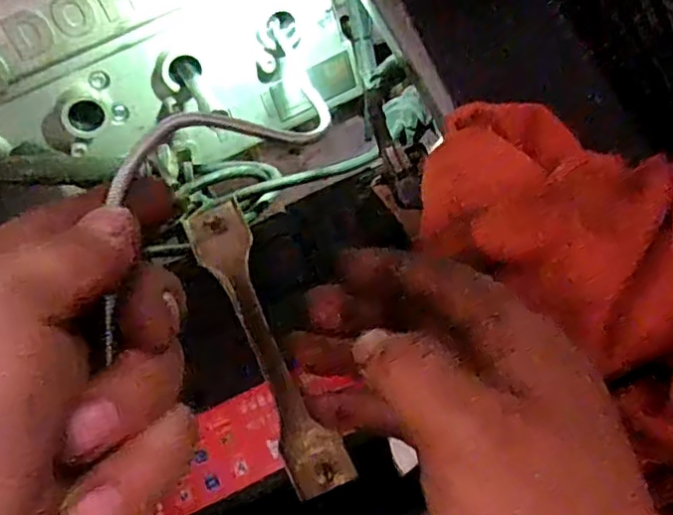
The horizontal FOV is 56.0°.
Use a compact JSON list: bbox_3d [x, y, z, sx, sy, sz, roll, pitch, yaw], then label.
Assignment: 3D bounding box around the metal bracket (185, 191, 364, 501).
[{"bbox_3d":[-0.033,0.042,0.305,0.028,0.007,0.146,-24,80,-4],"label":"metal bracket"}]

